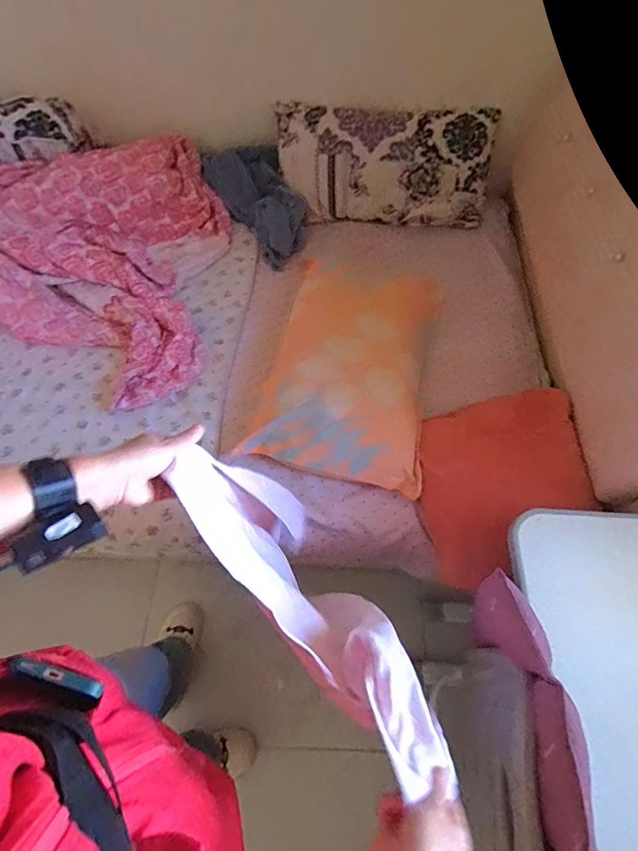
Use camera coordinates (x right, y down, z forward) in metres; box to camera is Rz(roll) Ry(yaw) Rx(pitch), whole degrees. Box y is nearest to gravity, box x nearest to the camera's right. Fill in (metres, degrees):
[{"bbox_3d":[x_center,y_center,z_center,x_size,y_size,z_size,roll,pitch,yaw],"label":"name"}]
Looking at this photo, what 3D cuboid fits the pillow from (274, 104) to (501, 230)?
[{"bbox_3d":[0.199,-0.775,1.305,0.637,0.300,0.130,1,21,0],"label":"pillow"}]

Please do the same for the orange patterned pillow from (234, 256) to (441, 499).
[{"bbox_3d":[0.089,-0.172,1.051,0.382,0.118,0.624,14,61,2],"label":"orange patterned pillow"}]

